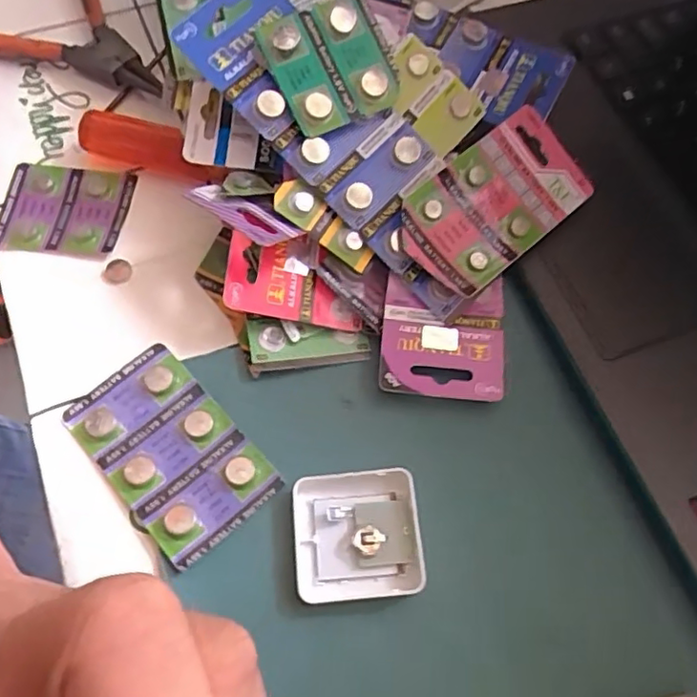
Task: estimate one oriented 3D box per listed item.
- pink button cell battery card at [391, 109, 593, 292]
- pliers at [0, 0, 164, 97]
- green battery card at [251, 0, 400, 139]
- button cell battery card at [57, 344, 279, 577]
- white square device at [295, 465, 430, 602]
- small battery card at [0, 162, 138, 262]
[{"bbox_3d":[0.063,-0.063,0.268,0.088,0.007,0.050,-40,91,-17],"label":"pink button cell battery card"},{"bbox_3d":[-0.160,-0.173,0.345,0.147,0.019,0.091,38,70,16],"label":"pliers"},{"bbox_3d":[-0.007,-0.120,0.259,0.050,0.009,0.052,-29,88,-10],"label":"green battery card"},{"bbox_3d":[-0.070,0.039,0.247,0.050,0.007,0.081,-40,71,-18],"label":"button cell battery card"},{"bbox_3d":[0.003,0.069,0.231,0.046,0.012,0.045,-4,65,-3],"label":"white square device"},{"bbox_3d":[-0.136,-0.066,0.299,0.059,0.007,0.050,6,65,2],"label":"small battery card"}]

